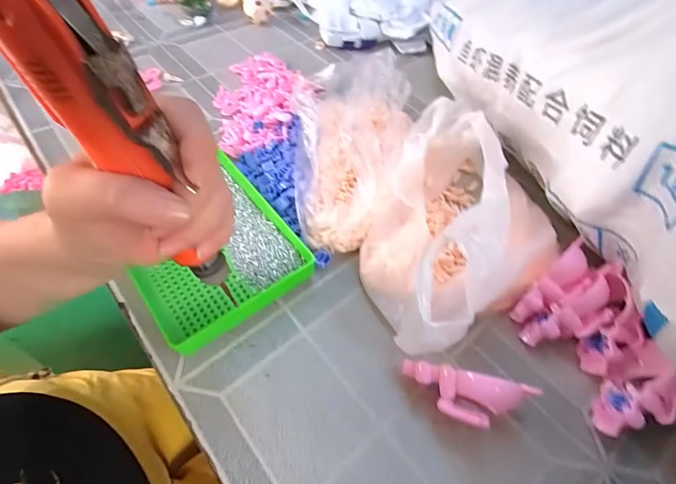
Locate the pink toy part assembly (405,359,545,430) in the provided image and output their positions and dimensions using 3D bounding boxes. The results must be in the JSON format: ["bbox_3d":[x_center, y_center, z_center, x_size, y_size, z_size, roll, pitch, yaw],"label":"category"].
[{"bbox_3d":[0.099,0.121,0.276,0.098,0.018,0.035,8,56,20],"label":"pink toy part assembly"}]

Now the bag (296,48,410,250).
[{"bbox_3d":[0.015,-0.106,0.397,0.130,0.087,0.215,1,57,-3],"label":"bag"}]

